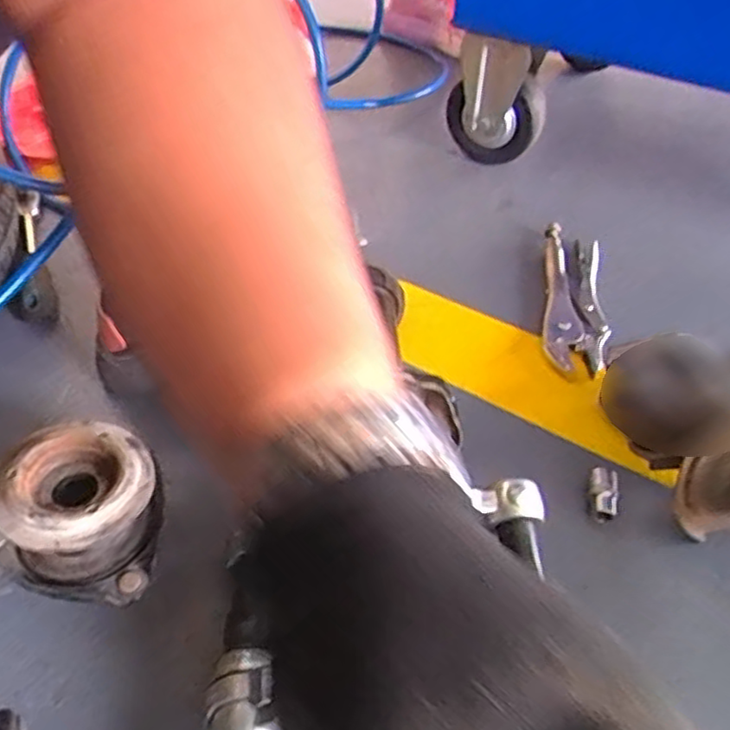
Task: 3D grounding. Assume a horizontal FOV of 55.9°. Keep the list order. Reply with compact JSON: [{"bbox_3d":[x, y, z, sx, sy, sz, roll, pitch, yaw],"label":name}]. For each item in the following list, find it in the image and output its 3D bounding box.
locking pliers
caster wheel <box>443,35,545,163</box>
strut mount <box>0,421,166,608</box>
[{"bbox_3d":[0.215,-0.069,0.711,0.059,0.028,0.210,8,44,6],"label":"locking pliers"},{"bbox_3d":[0.167,-0.326,0.879,0.060,0.159,0.135,-23,49,-23],"label":"caster wheel"},{"bbox_3d":[-0.190,0.108,0.474,0.111,0.091,0.102,1,44,-1],"label":"strut mount"}]

